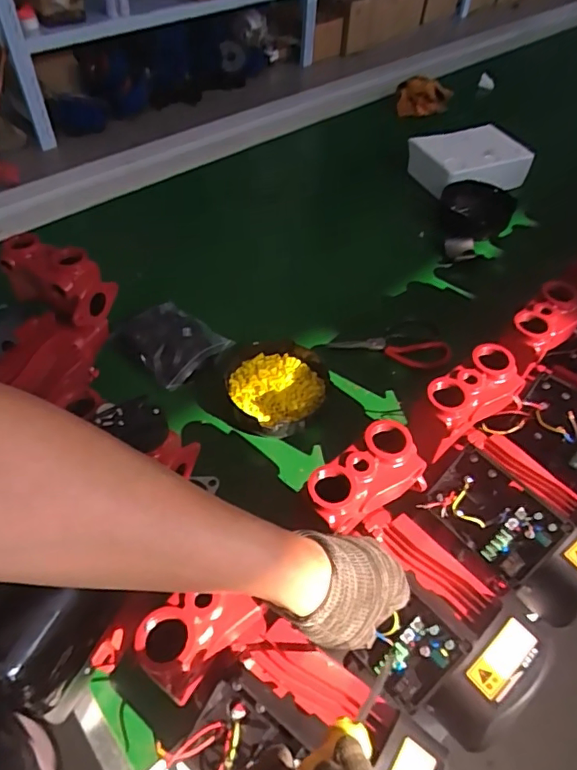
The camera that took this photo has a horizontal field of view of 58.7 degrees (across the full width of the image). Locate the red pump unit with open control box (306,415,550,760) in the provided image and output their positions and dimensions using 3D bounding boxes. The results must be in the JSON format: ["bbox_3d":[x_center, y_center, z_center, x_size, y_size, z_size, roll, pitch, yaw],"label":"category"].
[{"bbox_3d":[0.112,0.170,0.455,0.128,0.088,0.257,-22,80,-21],"label":"red pump unit with open control box"}]

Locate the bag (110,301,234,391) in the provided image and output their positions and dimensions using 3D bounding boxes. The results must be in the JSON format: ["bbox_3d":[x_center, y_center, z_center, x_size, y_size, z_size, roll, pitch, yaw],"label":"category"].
[{"bbox_3d":[-0.174,-0.068,0.753,0.137,0.030,0.112,36,57,24],"label":"bag"}]

